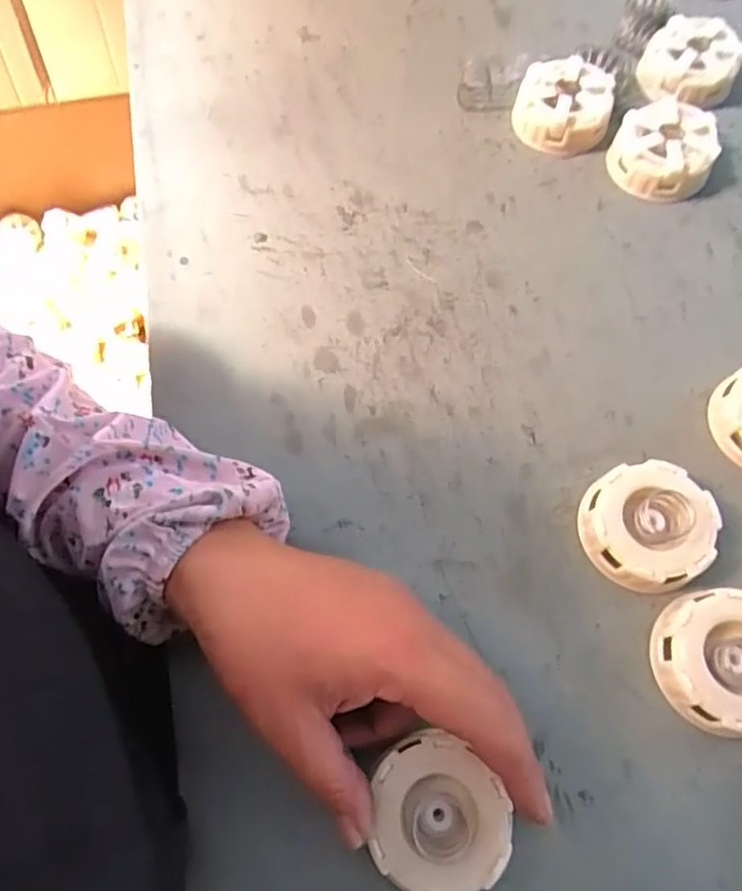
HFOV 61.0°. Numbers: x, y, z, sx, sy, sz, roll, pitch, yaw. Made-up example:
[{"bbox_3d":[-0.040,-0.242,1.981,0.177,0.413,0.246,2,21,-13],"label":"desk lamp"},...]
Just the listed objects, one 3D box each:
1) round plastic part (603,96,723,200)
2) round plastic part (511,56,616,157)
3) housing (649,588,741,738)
[{"bbox_3d":[0.187,-0.189,0.404,0.061,0.026,0.061,-1,67,1],"label":"round plastic part"},{"bbox_3d":[0.129,-0.228,0.424,0.063,0.026,0.062,-1,67,1],"label":"round plastic part"},{"bbox_3d":[0.162,0.099,0.287,0.060,0.020,0.059,-1,67,1],"label":"housing"}]

